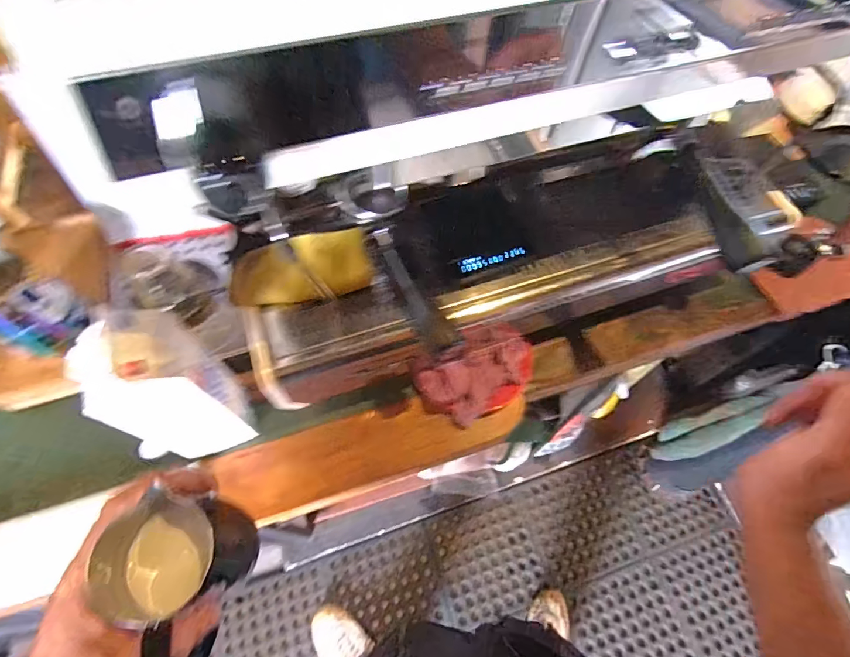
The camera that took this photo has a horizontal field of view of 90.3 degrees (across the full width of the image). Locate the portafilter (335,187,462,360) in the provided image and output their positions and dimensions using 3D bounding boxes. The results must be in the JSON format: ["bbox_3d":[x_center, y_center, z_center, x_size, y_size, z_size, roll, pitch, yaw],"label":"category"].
[{"bbox_3d":[-0.024,-0.072,0.461,0.071,0.048,0.212,-23,81,-13],"label":"portafilter"}]

